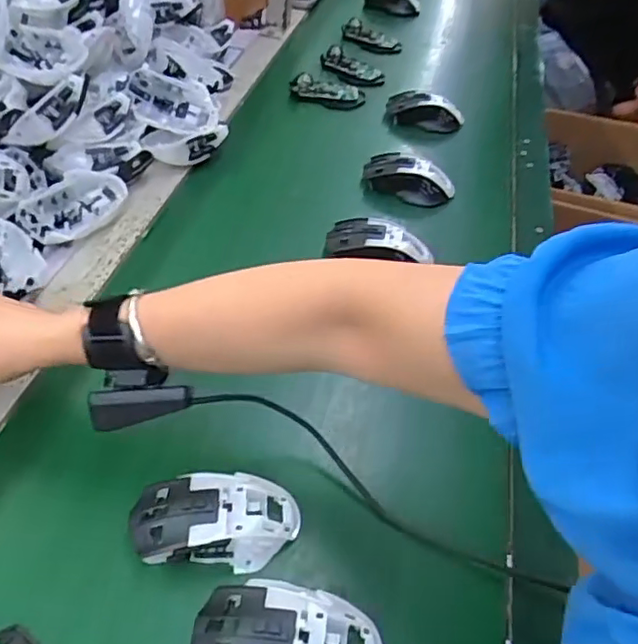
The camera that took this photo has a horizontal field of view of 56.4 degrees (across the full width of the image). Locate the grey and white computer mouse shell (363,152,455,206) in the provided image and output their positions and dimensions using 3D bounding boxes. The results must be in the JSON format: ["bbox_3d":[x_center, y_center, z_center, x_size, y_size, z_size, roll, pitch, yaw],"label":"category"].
[{"bbox_3d":[0.112,-0.180,0.740,0.116,0.033,0.068,20,46,14],"label":"grey and white computer mouse shell"}]

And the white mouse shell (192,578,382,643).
[{"bbox_3d":[-0.019,0.196,0.368,0.119,0.034,0.068,9,44,3],"label":"white mouse shell"}]

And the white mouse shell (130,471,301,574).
[{"bbox_3d":[-0.072,0.137,0.416,0.113,0.034,0.058,2,44,-4],"label":"white mouse shell"}]

